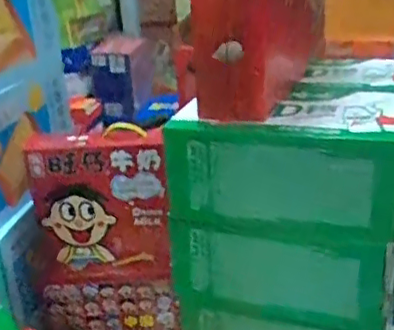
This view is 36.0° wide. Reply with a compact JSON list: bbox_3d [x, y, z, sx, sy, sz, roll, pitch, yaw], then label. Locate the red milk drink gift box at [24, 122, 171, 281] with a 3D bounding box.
[{"bbox_3d":[-0.196,0.092,1.246,0.279,0.310,0.077,-3,23,10],"label":"red milk drink gift box"}]

